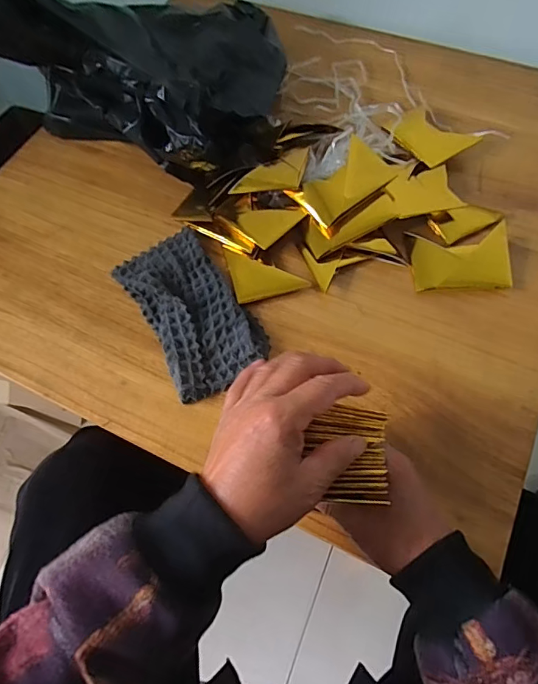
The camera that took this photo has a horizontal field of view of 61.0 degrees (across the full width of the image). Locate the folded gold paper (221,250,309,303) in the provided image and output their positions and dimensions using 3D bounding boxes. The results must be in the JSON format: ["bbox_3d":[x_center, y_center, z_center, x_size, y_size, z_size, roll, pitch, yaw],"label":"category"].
[{"bbox_3d":[-0.004,-0.077,0.489,0.076,0.009,0.064,-15,64,-5],"label":"folded gold paper"}]

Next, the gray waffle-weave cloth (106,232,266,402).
[{"bbox_3d":[-0.080,-0.036,0.466,0.098,0.025,0.182,-29,66,-11],"label":"gray waffle-weave cloth"}]

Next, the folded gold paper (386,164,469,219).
[{"bbox_3d":[0.168,-0.168,0.502,0.076,0.009,0.066,-11,62,-8],"label":"folded gold paper"}]

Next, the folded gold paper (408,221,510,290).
[{"bbox_3d":[0.201,-0.087,0.479,0.095,0.024,0.064,-1,64,2],"label":"folded gold paper"}]

